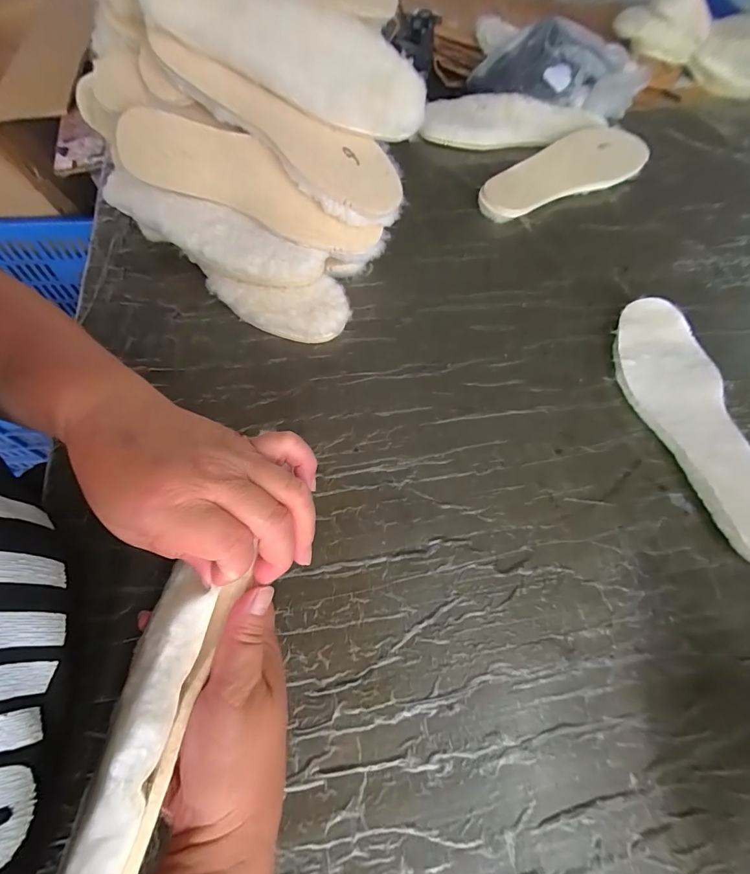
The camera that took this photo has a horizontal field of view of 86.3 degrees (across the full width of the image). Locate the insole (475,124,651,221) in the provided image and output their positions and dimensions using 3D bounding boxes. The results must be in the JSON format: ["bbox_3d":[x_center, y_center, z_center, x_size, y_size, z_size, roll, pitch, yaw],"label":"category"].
[{"bbox_3d":[0.262,-0.373,0.564,0.278,0.032,0.096,-24,66,-13],"label":"insole"}]

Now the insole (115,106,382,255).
[{"bbox_3d":[-0.129,-0.264,0.415,0.277,0.020,0.074,22,99,-2],"label":"insole"}]

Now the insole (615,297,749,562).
[{"bbox_3d":[0.305,-0.018,0.389,0.092,0.024,0.275,-6,63,-5],"label":"insole"}]

